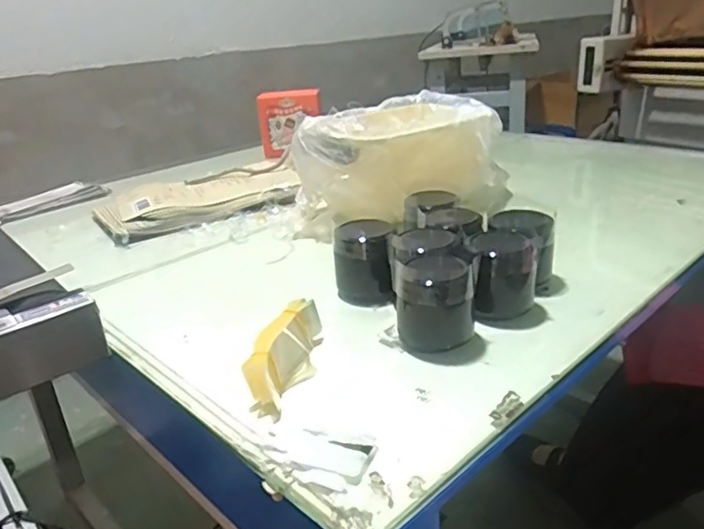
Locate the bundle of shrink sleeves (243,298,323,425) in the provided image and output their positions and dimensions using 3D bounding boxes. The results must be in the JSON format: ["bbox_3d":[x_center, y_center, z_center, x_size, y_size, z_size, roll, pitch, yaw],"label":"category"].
[{"bbox_3d":[-0.056,0.074,0.498,0.043,0.040,0.122,-2,23,7],"label":"bundle of shrink sleeves"}]

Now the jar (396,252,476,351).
[{"bbox_3d":[0.074,0.031,0.526,0.066,0.070,0.066,0,23,11],"label":"jar"}]

